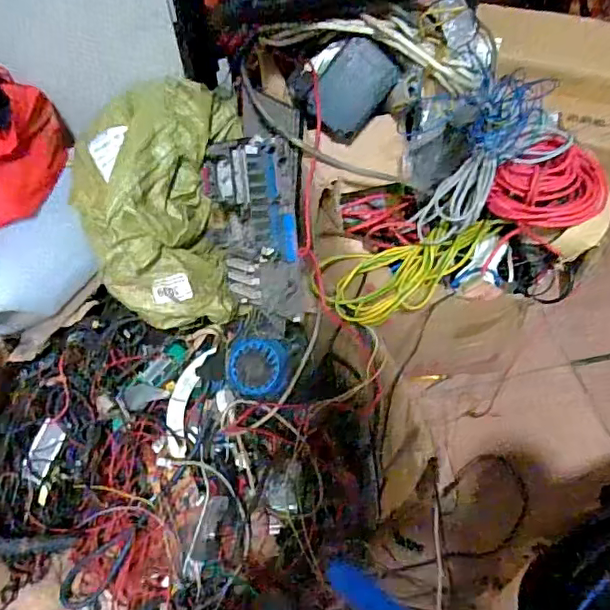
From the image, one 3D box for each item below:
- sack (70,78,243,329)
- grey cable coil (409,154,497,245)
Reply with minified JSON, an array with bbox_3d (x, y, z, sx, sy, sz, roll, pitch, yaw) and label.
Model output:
[{"bbox_3d":[-0.230,-0.160,0.863,0.232,0.203,0.323,2,55,3],"label":"sack"},{"bbox_3d":[0.194,-0.130,0.712,0.118,0.073,0.056,-38,62,-22],"label":"grey cable coil"}]

